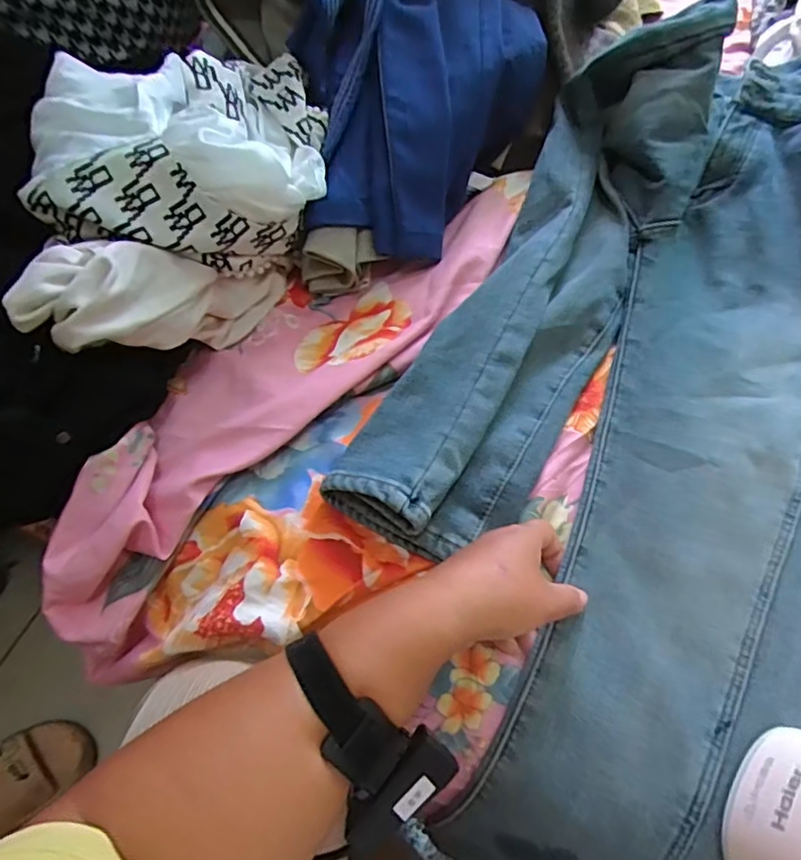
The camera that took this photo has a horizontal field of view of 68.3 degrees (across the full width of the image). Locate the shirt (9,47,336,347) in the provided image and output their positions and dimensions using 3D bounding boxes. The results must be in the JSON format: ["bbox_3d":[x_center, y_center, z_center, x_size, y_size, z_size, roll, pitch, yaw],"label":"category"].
[{"bbox_3d":[-0.174,-0.190,0.505,0.230,0.135,0.304,-10,59,-6],"label":"shirt"}]

